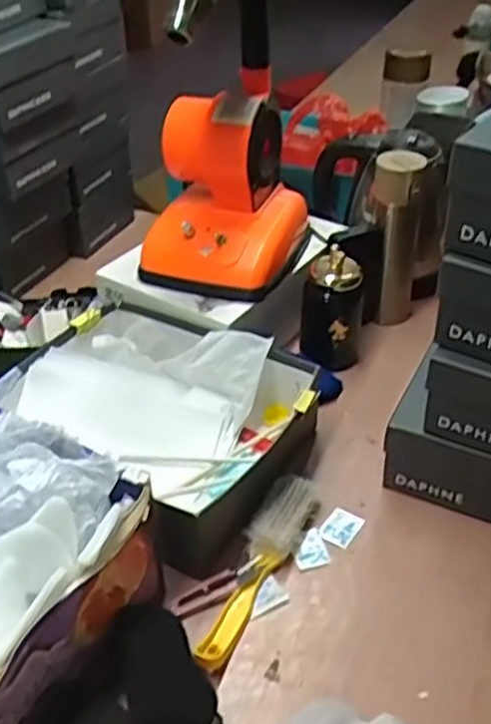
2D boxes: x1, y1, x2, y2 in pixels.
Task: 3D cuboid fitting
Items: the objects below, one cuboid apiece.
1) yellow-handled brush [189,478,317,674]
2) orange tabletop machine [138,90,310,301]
[{"bbox_3d":[0.011,0.201,0.733,0.052,0.036,0.225,16,41,20],"label":"yellow-handled brush"},{"bbox_3d":[-0.028,-0.217,0.945,0.183,0.197,0.181,11,40,15],"label":"orange tabletop machine"}]

